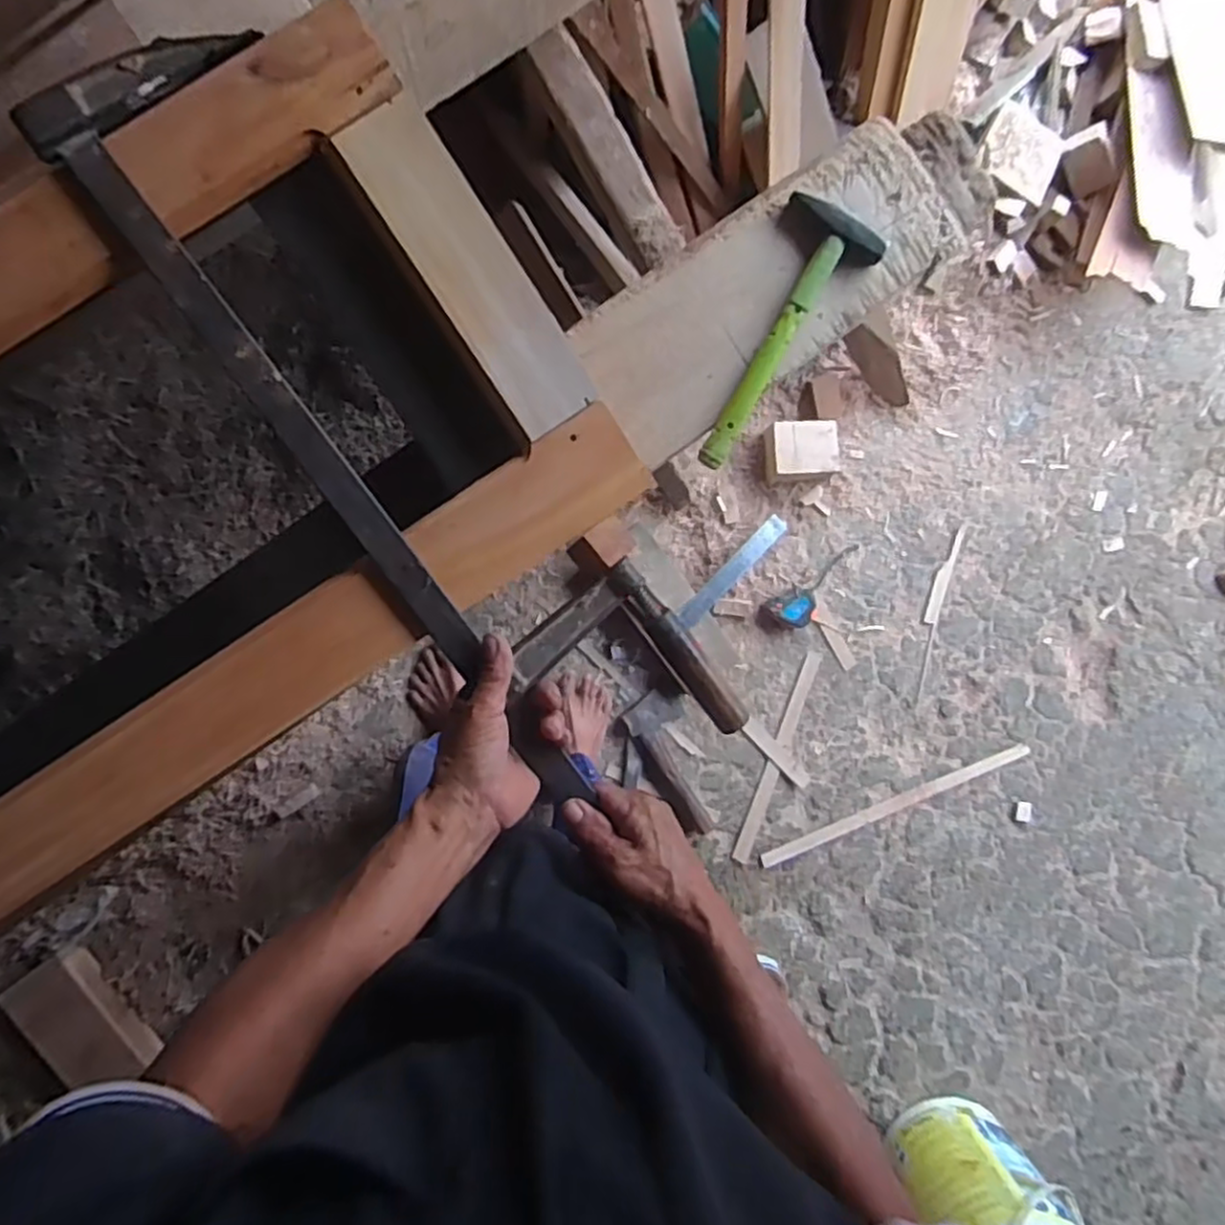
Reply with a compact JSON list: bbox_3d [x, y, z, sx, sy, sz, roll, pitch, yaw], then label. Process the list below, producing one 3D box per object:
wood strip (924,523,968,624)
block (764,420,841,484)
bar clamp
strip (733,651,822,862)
[{"bbox_3d":[0.636,-0.075,1.397,0.028,0.004,0.198,16,94,-4],"label":"wood strip"},{"bbox_3d":[0.344,-0.294,1.315,0.127,0.060,0.104,-9,93,-6],"label":"block"},{"bbox_3d":[-0.153,-0.113,0.530,0.176,0.024,0.629,-41,98,-4],"label":"bar clamp"},{"bbox_3d":[0.314,0.275,1.385,0.032,0.008,0.416,20,89,-7],"label":"strip"}]

